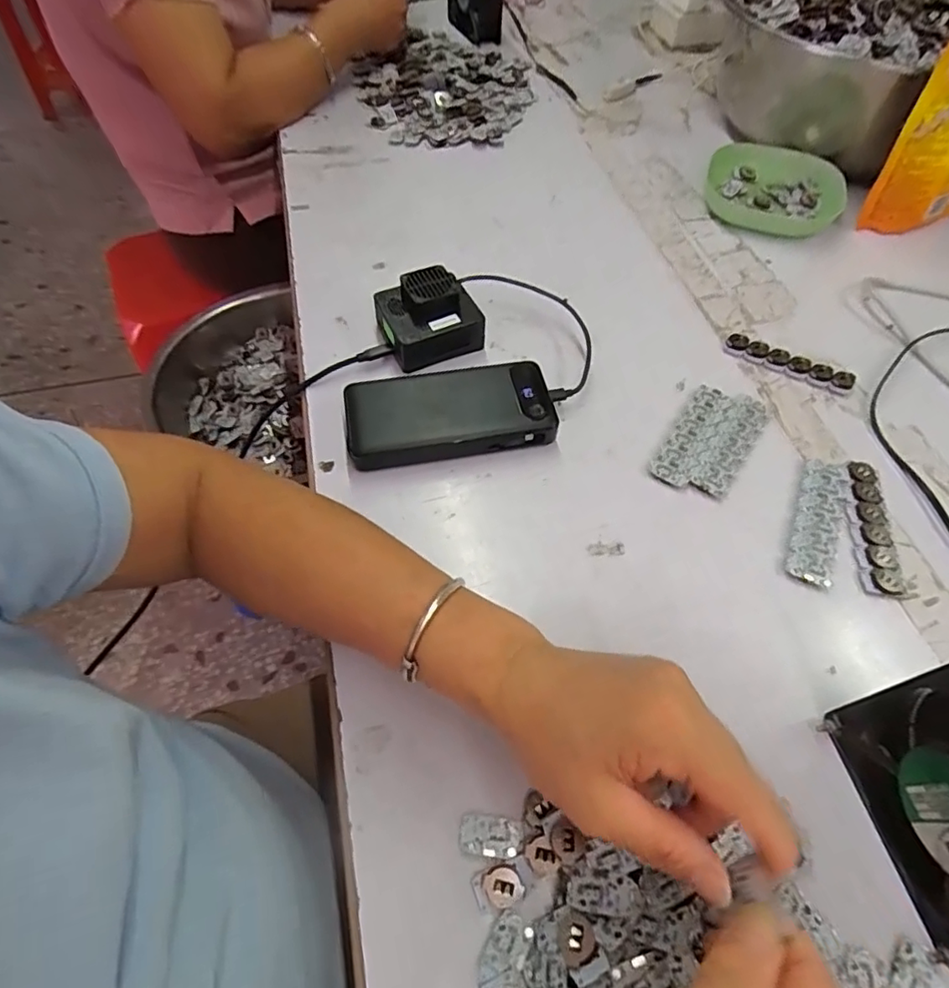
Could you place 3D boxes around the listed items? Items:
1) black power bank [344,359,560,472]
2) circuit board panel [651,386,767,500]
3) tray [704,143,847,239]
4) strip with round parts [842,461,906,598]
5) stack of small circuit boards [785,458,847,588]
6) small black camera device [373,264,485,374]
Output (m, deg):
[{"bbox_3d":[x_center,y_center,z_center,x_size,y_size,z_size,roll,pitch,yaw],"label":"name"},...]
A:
[{"bbox_3d":[-0.019,-0.062,0.437,0.155,0.032,0.072,-9,57,-7],"label":"black power bank"},{"bbox_3d":[0.186,-0.043,0.442,0.056,0.006,0.111,29,61,17],"label":"circuit board panel"},{"bbox_3d":[0.330,-0.338,0.626,0.140,0.023,0.142,21,59,12],"label":"tray"},{"bbox_3d":[0.281,0.021,0.402,0.024,0.008,0.108,10,57,5],"label":"strip with round parts"},{"bbox_3d":[0.245,0.017,0.403,0.031,0.004,0.109,23,59,14],"label":"stack of small circuit boards"},{"bbox_3d":[-0.039,-0.149,0.479,0.075,0.051,0.064,-20,59,-14],"label":"small black camera device"}]

